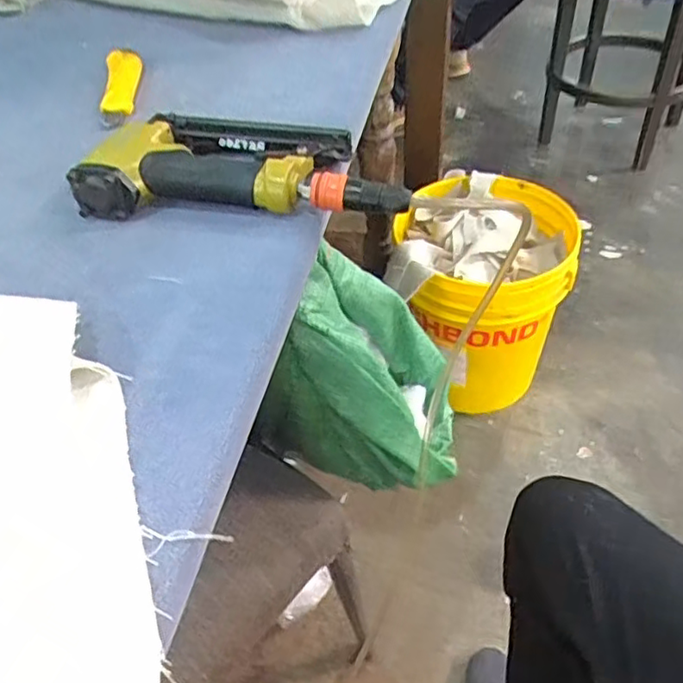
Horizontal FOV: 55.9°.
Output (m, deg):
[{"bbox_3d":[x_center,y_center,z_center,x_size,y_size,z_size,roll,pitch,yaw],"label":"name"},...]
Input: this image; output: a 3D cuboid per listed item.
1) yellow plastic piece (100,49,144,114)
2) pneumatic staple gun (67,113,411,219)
[{"bbox_3d":[-0.233,-0.278,0.684,0.039,0.016,0.126,-8,46,-5],"label":"yellow plastic piece"},{"bbox_3d":[-0.075,-0.152,0.533,0.252,0.040,0.127,2,46,6],"label":"pneumatic staple gun"}]

